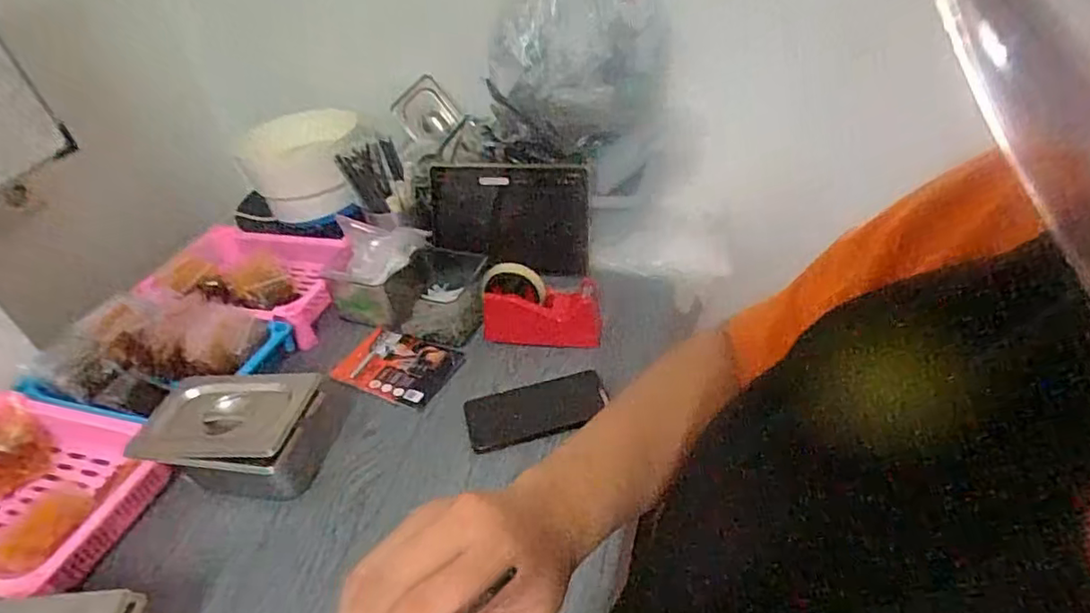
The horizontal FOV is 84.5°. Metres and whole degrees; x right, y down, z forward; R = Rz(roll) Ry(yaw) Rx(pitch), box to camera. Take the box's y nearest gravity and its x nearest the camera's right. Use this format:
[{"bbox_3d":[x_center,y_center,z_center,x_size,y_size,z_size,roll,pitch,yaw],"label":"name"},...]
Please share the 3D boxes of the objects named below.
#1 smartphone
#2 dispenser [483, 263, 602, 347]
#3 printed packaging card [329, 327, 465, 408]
[{"bbox_3d":[-0.011,0.120,0.715,0.165,0.015,0.087,-12,40,-8],"label":"smartphone"},{"bbox_3d":[-0.005,0.001,0.785,0.152,0.105,0.040,2,40,8],"label":"dispenser"},{"bbox_3d":[-0.197,0.075,0.795,0.157,0.005,0.102,16,44,23],"label":"printed packaging card"}]

